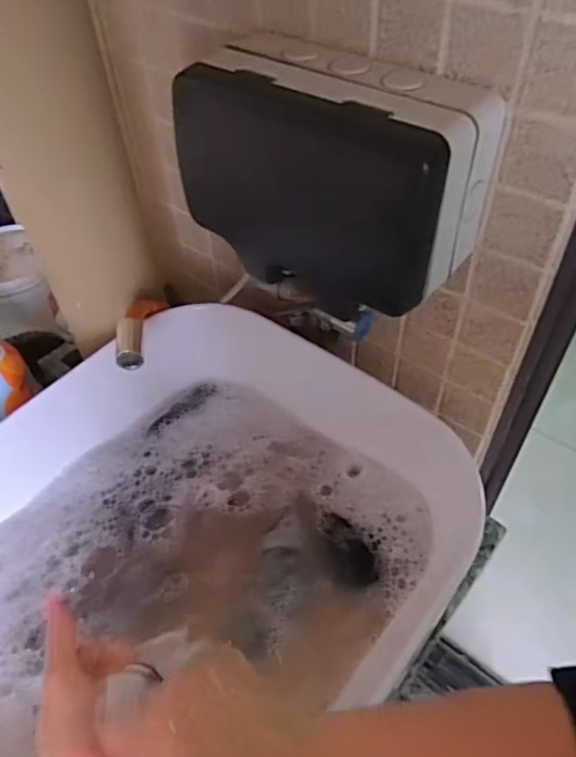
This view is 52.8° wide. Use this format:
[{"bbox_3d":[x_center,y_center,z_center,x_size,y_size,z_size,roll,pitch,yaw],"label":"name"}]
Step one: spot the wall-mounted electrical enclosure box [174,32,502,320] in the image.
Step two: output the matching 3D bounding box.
[{"bbox_3d":[0.030,-0.146,0.402,0.196,0.119,0.094,29,56,24],"label":"wall-mounted electrical enclosure box"}]

